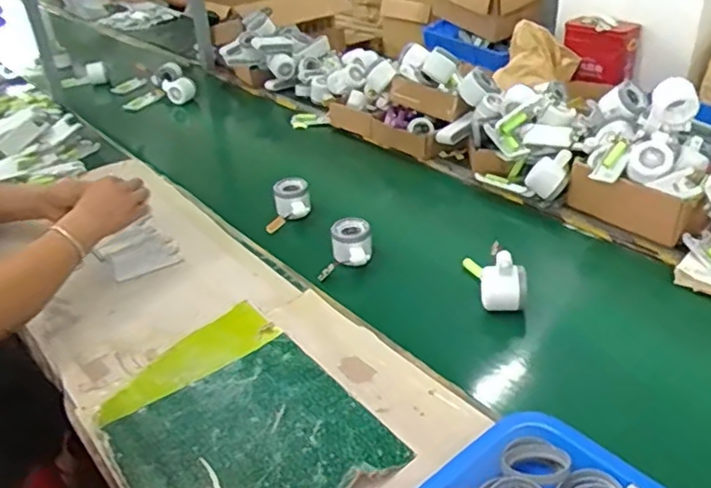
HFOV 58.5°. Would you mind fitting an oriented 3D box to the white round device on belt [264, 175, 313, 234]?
[{"bbox_3d":[-0.119,-0.068,1.095,0.082,0.073,0.069,-6,32,-5],"label":"white round device on belt"}]

